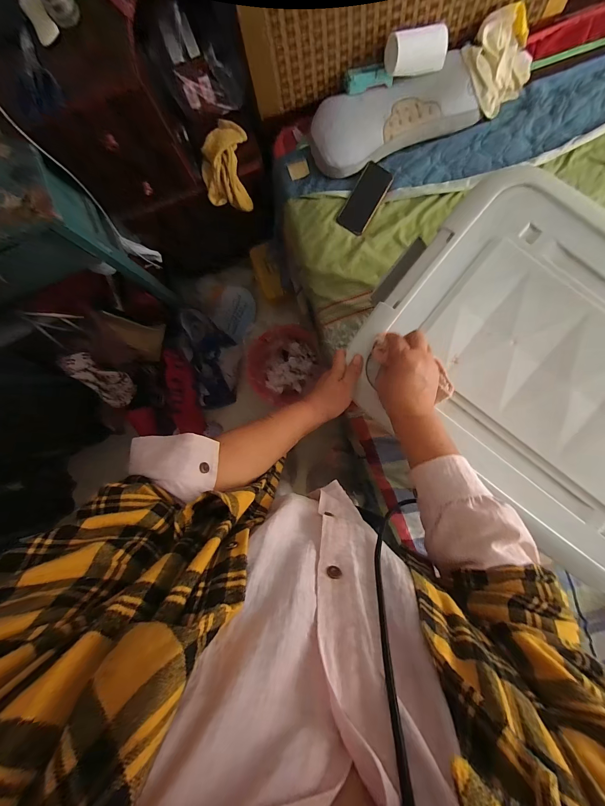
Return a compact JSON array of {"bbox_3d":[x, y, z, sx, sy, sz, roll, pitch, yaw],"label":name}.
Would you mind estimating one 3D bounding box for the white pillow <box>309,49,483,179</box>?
[{"bbox_3d":[0.217,-0.702,0.761,0.404,0.046,0.161,-18,92,3],"label":"white pillow"}]

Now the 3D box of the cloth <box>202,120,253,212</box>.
[{"bbox_3d":[-0.201,-0.626,0.823,0.108,0.100,0.173,0,93,2],"label":"cloth"}]

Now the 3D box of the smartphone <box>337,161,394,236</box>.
[{"bbox_3d":[0.160,-0.527,0.802,0.079,0.009,0.175,30,93,1],"label":"smartphone"}]

